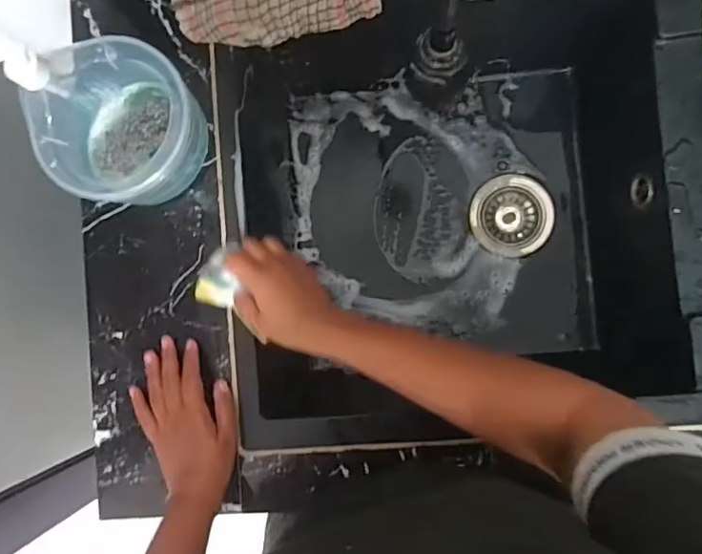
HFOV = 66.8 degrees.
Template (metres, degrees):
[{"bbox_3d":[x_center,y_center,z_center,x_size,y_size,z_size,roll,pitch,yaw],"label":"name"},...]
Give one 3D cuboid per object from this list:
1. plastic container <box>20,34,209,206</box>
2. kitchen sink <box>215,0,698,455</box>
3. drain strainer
[{"bbox_3d":[-0.231,-0.151,0.533,0.146,0.088,0.147,0,88,5],"label":"plastic container"},{"bbox_3d":[0.103,-0.087,0.649,0.464,0.200,0.514,-4,87,5],"label":"kitchen sink"},{"bbox_3d":[0.220,-0.082,0.739,0.107,0.041,0.109,2,88,5],"label":"drain strainer"}]

